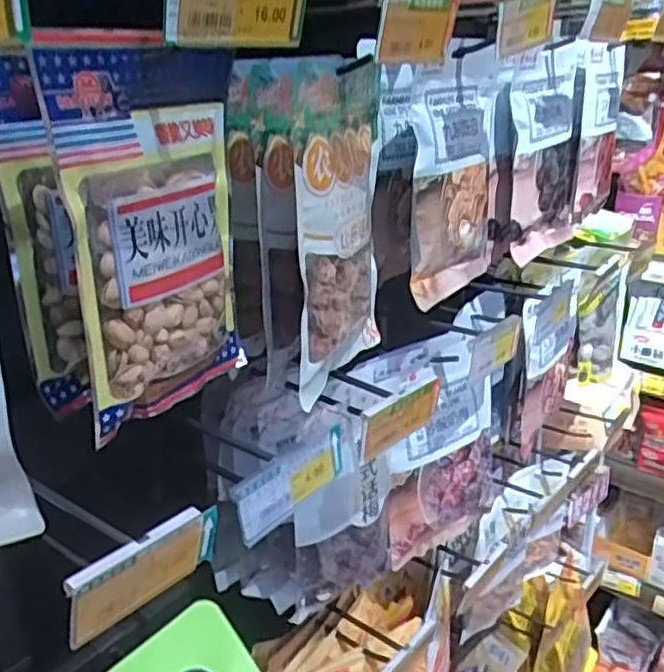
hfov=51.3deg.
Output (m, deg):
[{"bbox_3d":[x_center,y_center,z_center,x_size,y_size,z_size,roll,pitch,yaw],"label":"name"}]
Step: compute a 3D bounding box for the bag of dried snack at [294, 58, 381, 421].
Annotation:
[{"bbox_3d":[0.008,-0.082,0.517,0.026,0.231,0.149,5,24,16],"label":"bag of dried snack"}]

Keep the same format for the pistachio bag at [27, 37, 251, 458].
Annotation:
[{"bbox_3d":[-0.103,-0.063,0.426,0.032,0.217,0.137,7,24,20],"label":"pistachio bag"}]

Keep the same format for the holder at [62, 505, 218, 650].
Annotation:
[{"bbox_3d":[-0.099,0.122,0.367,0.013,0.043,0.091,16,28,35],"label":"holder"}]

